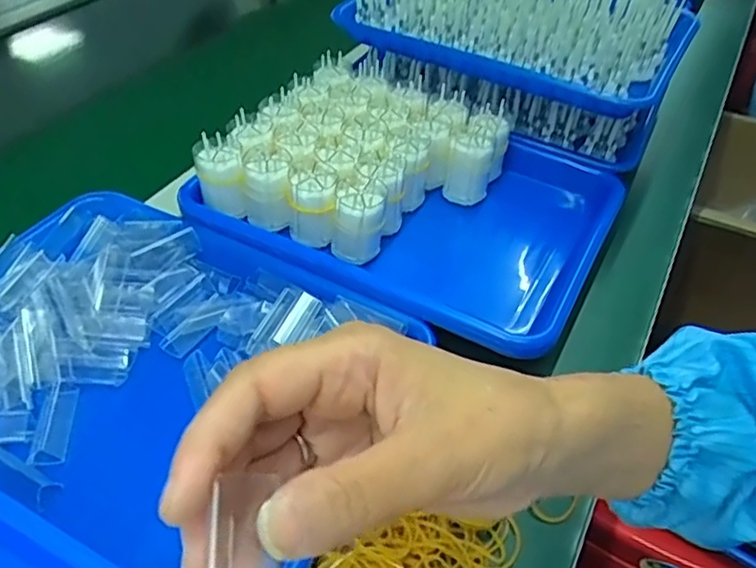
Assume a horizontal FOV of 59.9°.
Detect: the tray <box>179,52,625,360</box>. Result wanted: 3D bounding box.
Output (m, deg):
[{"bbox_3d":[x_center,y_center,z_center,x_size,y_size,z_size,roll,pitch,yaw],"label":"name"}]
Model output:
[{"bbox_3d":[0.038,-0.085,0.572,0.315,0.080,0.273,24,48,20],"label":"tray"}]

